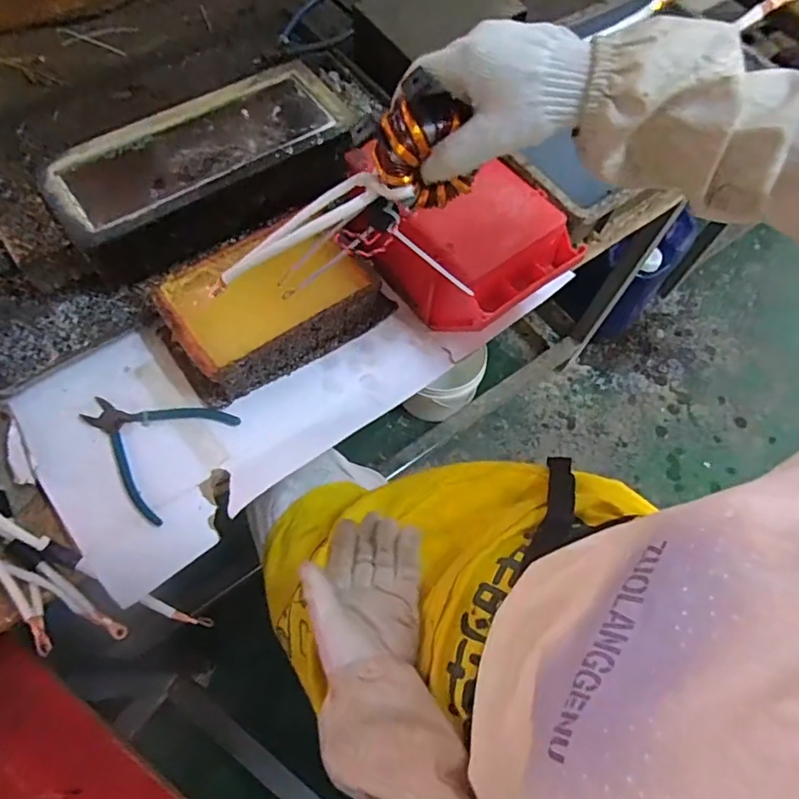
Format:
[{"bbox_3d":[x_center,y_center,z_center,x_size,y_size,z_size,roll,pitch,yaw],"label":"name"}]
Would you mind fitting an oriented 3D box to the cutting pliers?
[{"bbox_3d":[-0.254,0.038,0.551,0.137,0.009,0.125,30,67,10],"label":"cutting pliers"}]

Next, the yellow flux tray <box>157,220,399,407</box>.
[{"bbox_3d":[-0.137,-0.104,0.587,0.225,0.069,0.145,-36,72,-18],"label":"yellow flux tray"}]

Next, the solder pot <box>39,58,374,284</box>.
[{"bbox_3d":[-0.214,-0.275,0.652,0.358,0.084,0.153,-30,70,-16],"label":"solder pot"}]

